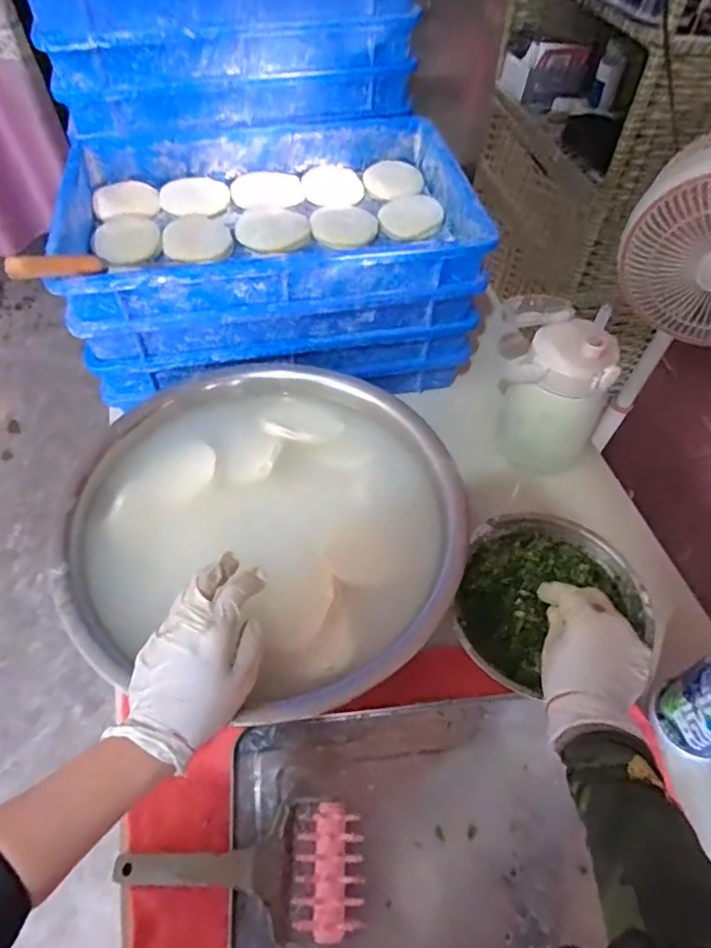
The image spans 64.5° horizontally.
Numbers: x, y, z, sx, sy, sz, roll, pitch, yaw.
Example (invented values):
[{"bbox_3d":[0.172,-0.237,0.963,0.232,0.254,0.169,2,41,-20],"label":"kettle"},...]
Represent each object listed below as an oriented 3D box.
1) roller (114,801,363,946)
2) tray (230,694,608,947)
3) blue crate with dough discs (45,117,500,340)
[{"bbox_3d":[-0.092,0.309,0.443,0.194,0.042,0.086,1,53,0],"label":"roller"},{"bbox_3d":[0.045,0.314,0.460,0.283,0.020,0.230,-5,54,-4],"label":"tray"},{"bbox_3d":[-0.105,-0.316,0.686,0.464,0.068,0.303,-10,54,-8],"label":"blue crate with dough discs"}]

